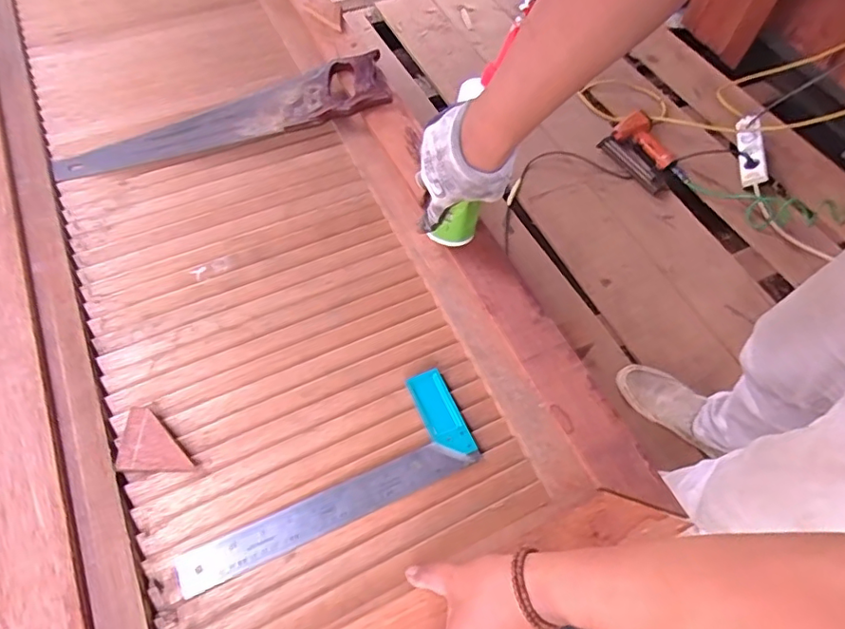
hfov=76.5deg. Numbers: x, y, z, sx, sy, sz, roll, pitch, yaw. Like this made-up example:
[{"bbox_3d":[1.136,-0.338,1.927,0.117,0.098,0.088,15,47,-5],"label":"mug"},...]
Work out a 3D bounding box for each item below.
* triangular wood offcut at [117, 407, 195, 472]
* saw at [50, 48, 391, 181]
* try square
[{"bbox_3d":[-0.265,0.124,0.540,0.065,0.017,0.063,-2,60,-5],"label":"triangular wood offcut"},{"bbox_3d":[-0.272,-0.280,0.750,0.447,0.019,0.100,-18,71,-9],"label":"saw"},{"bbox_3d":[-0.096,0.160,0.541,0.305,0.011,0.105,-22,63,-16],"label":"try square"}]

